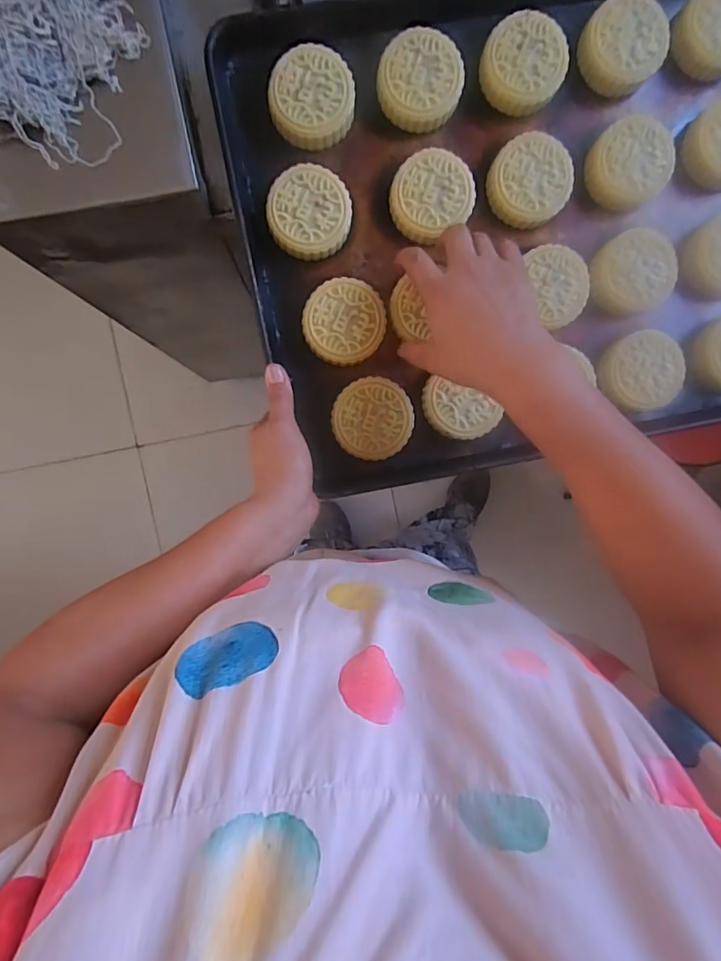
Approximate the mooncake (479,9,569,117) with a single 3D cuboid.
[{"bbox_3d":[0.139,-0.356,0.438,0.068,0.031,0.065,25,82,-2],"label":"mooncake"}]

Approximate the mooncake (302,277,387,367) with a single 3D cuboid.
[{"bbox_3d":[-0.014,-0.136,0.441,0.068,0.017,0.068,1,84,-5],"label":"mooncake"}]

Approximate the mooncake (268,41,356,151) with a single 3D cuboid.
[{"bbox_3d":[-0.040,-0.320,0.430,0.068,0.026,0.069,0,98,-4],"label":"mooncake"}]

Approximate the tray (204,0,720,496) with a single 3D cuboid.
[{"bbox_3d":[0.191,-0.234,0.457,0.572,0.039,0.396,-13,94,-2],"label":"tray"}]

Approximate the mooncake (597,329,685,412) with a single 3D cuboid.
[{"bbox_3d":[0.255,-0.098,0.463,0.070,0.018,0.067,1,84,-5],"label":"mooncake"}]

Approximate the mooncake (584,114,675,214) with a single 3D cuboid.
[{"bbox_3d":[0.238,-0.280,0.455,0.071,0.028,0.068,-34,97,4],"label":"mooncake"}]

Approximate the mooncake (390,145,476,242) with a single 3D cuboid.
[{"bbox_3d":[0.061,-0.246,0.444,0.067,0.028,0.066,1,84,-5],"label":"mooncake"}]

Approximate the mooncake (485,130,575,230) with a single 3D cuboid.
[{"bbox_3d":[0.149,-0.263,0.452,0.069,0.026,0.069,0,100,0],"label":"mooncake"}]

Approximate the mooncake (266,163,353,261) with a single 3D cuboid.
[{"bbox_3d":[-0.043,-0.228,0.439,0.068,0.028,0.066,-1,84,-6],"label":"mooncake"}]

